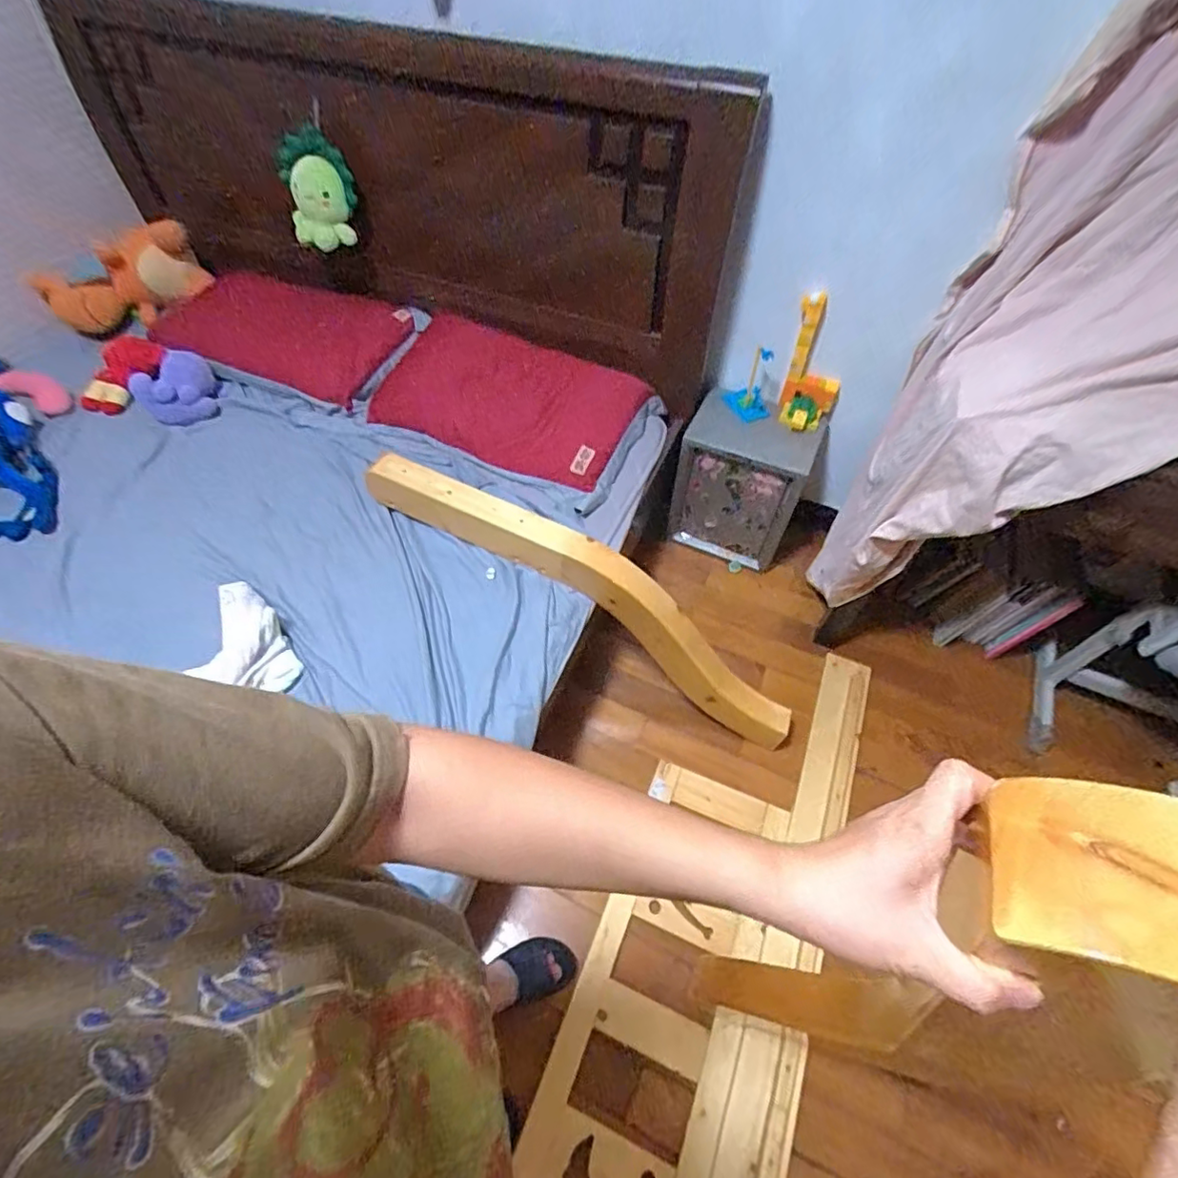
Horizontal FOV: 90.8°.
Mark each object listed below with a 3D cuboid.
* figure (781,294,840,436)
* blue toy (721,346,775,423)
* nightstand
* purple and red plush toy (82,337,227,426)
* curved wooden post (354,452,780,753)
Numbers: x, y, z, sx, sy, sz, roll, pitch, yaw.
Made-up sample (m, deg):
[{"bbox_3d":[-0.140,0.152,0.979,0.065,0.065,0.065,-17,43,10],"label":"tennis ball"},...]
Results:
[{"bbox_3d":[0.527,-0.514,1.384,0.143,0.299,0.121,27,58,17],"label":"figure"},{"bbox_3d":[0.396,-0.502,1.441,0.106,0.174,0.115,-2,54,-2],"label":"blue toy"},{"bbox_3d":[0.396,-0.270,1.538,0.305,0.354,0.211,23,57,15],"label":"nightstand"},{"bbox_3d":[-1.132,-0.518,1.492,0.370,0.114,0.233,23,57,14],"label":"purple and red plush toy"},{"bbox_3d":[0.012,0.003,1.257,1.065,0.202,0.095,34,59,-5],"label":"curved wooden post"}]

